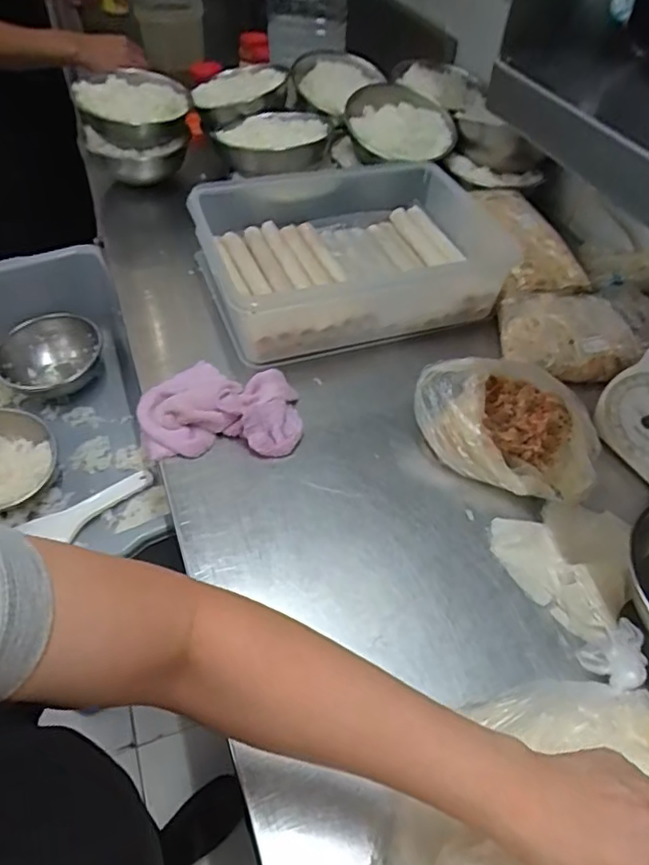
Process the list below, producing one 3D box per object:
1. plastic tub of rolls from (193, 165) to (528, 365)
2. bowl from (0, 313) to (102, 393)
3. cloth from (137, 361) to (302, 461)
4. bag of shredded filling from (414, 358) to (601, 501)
[{"bbox_3d":[0.036,-0.233,0.774,0.380,0.113,0.272,-14,51,-14],"label":"plastic tub of rolls"},{"bbox_3d":[-0.459,-0.112,0.997,0.174,0.091,0.153,-22,54,-20],"label":"bowl"},{"bbox_3d":[-0.115,-0.030,0.644,0.172,0.035,0.131,-2,49,-4],"label":"cloth"},{"bbox_3d":[0.195,-0.012,0.607,0.187,0.070,0.140,33,56,23],"label":"bag of shredded filling"}]

